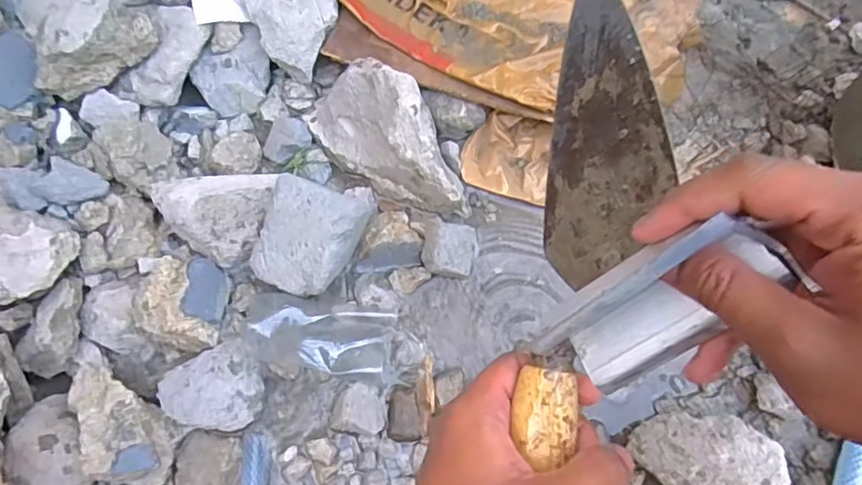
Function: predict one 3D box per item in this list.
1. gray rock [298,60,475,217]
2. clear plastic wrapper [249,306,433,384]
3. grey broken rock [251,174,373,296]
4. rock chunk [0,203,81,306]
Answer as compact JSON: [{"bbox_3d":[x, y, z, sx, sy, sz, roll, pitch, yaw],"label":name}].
[{"bbox_3d":[-0.044,-0.099,0.529,0.099,0.076,0.177,-32,75,-9],"label":"gray rock"},{"bbox_3d":[-0.083,0.088,0.491,0.153,0.035,0.060,12,76,-13],"label":"clear plastic wrapper"},{"bbox_3d":[-0.111,-0.007,0.500,0.082,0.050,0.107,18,74,7],"label":"grey broken rock"},{"bbox_3d":[-0.375,0.011,0.488,0.097,0.049,0.088,21,74,8],"label":"rock chunk"}]

